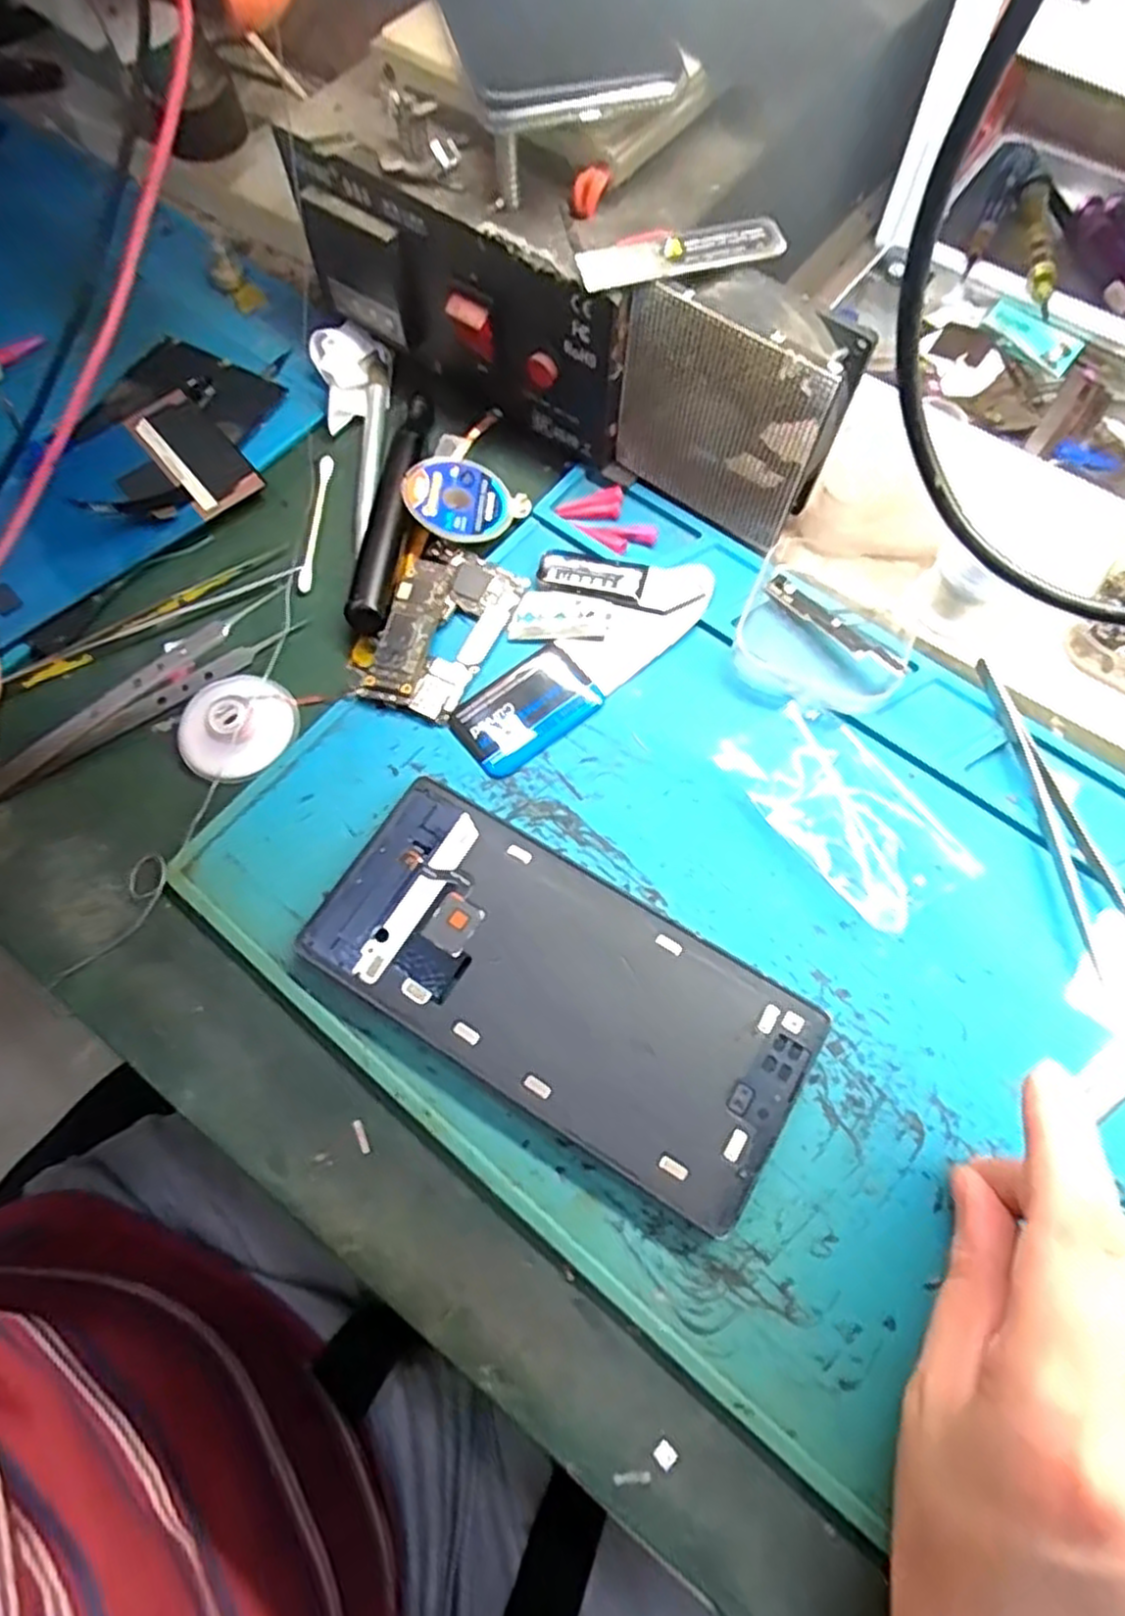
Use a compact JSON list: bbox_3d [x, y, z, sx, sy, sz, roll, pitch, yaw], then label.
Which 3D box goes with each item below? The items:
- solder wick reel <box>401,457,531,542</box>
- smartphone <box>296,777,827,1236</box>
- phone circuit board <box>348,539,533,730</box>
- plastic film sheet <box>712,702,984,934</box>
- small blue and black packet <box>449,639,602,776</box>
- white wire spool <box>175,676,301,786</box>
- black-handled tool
[{"bbox_3d":[-0.043,-0.132,0.317,0.044,0.008,0.043,-39,72,-11],"label":"solder wick reel"},{"bbox_3d":[-0.002,0.058,0.251,0.161,0.010,0.076,30,74,13],"label":"smartphone"},{"bbox_3d":[-0.051,-0.072,0.303,0.047,0.011,0.075,27,72,0],"label":"phone circuit board"},{"bbox_3d":[0.100,0.000,0.268,0.045,0.012,0.087,-35,71,-10],"label":"plastic film sheet"},{"bbox_3d":[-0.014,-0.039,0.290,0.055,0.004,0.035,-37,72,-11],"label":"small blue and black packet"},{"bbox_3d":[-0.125,-0.032,0.289,0.036,0.010,0.044,36,75,15],"label":"white wire spool"},{"bbox_3d":[-0.071,-0.128,0.315,0.016,0.011,0.117,4,69,5],"label":"black-handled tool"}]

